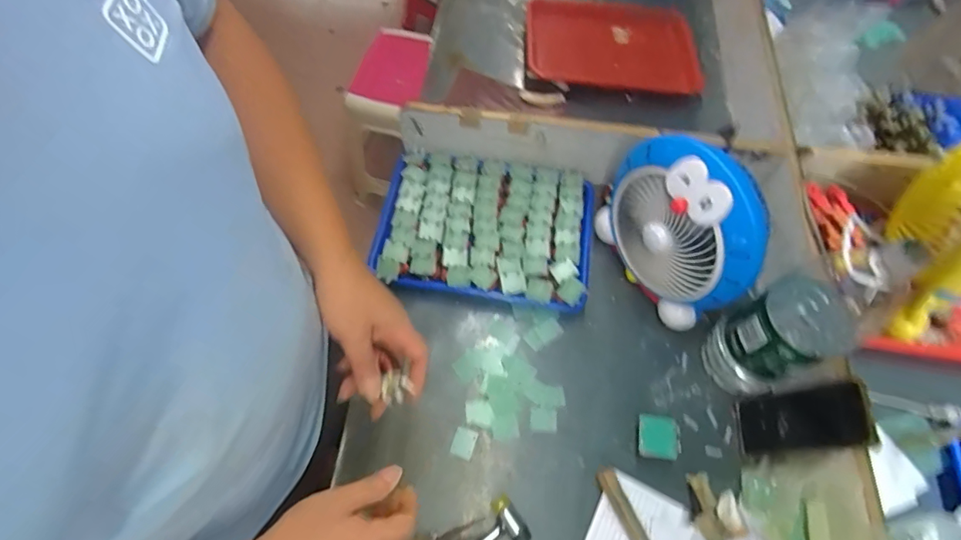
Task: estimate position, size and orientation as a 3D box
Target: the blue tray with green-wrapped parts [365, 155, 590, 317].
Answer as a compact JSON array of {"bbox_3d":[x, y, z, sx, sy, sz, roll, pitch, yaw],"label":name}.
[{"bbox_3d":[0.007,-0.068,0.795,0.327,0.048,0.248,9,63,2],"label":"blue tray with green-wrapped parts"}]

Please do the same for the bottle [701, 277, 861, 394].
[{"bbox_3d":[0.372,0.095,0.648,0.088,0.219,0.088,1,63,-2],"label":"bottle"}]

